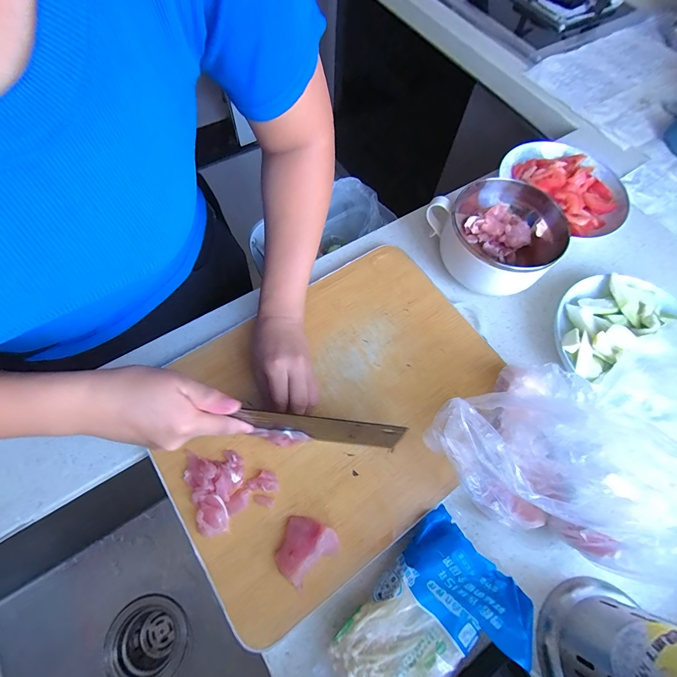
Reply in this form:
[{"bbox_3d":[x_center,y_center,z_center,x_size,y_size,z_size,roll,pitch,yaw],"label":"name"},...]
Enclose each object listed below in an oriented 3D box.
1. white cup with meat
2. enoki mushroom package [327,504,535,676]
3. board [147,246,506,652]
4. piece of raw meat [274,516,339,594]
[{"bbox_3d":[0.210,-0.136,0.455,0.136,0.065,0.150,-26,69,-14],"label":"white cup with meat"},{"bbox_3d":[0.059,0.268,0.286,0.108,0.046,0.224,42,70,15],"label":"enoki mushroom package"},{"bbox_3d":[0.000,0.071,0.391,0.387,0.023,0.284,-33,70,-14],"label":"board"},{"bbox_3d":[-0.032,0.204,0.325,0.053,0.022,0.057,1,65,-2],"label":"piece of raw meat"}]

